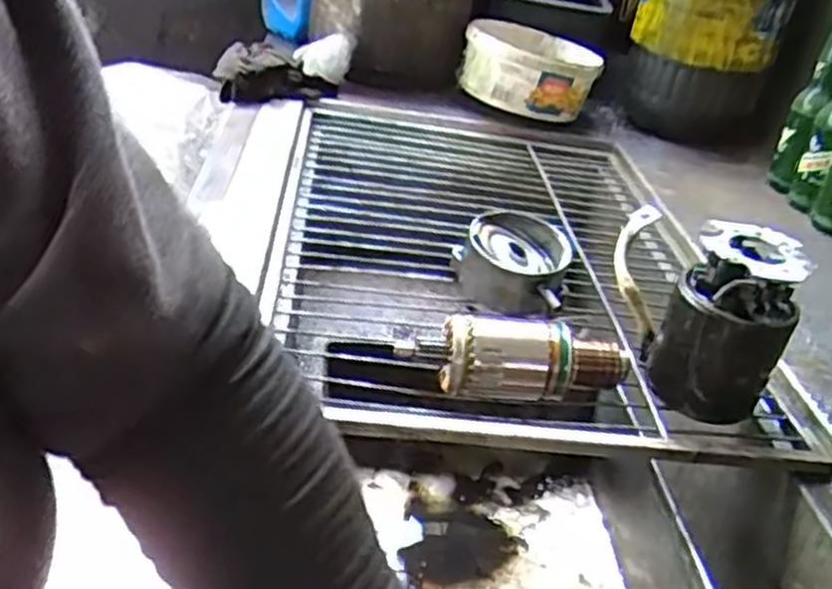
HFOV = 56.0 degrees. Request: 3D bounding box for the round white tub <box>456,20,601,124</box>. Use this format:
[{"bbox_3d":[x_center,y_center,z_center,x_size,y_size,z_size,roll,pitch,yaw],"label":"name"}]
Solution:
[{"bbox_3d":[0.169,-0.331,1.141,0.185,0.094,0.198,4,30,-2],"label":"round white tub"}]

